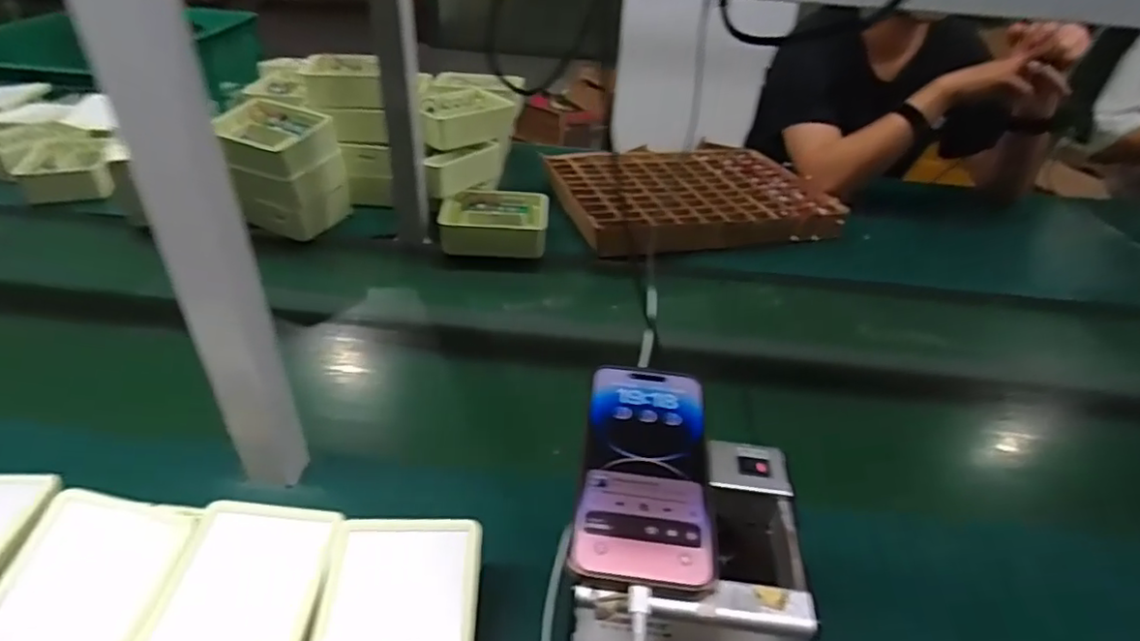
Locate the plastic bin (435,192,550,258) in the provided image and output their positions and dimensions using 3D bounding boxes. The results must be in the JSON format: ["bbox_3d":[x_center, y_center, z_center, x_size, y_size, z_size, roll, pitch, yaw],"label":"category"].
[{"bbox_3d":[-0.107,-0.141,0.907,0.146,0.048,0.116,3,35,0],"label":"plastic bin"}]

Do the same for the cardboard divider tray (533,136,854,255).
[{"bbox_3d":[0.186,-0.211,1.029,0.418,0.038,0.343,-8,37,-15],"label":"cardboard divider tray"}]

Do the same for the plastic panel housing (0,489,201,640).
[{"bbox_3d":[-0.327,0.185,0.414,0.101,0.009,0.136,11,56,-1],"label":"plastic panel housing"}]

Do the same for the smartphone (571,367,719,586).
[{"bbox_3d":[0.046,0.085,0.386,0.076,0.013,0.158,6,35,4],"label":"smartphone"}]

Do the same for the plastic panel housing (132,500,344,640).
[{"bbox_3d":[-0.218,0.184,0.416,0.105,0.009,0.135,4,48,3],"label":"plastic panel housing"}]

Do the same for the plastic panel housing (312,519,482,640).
[{"bbox_3d":[-0.112,0.195,0.410,0.101,0.005,0.134,1,50,-3],"label":"plastic panel housing"}]

